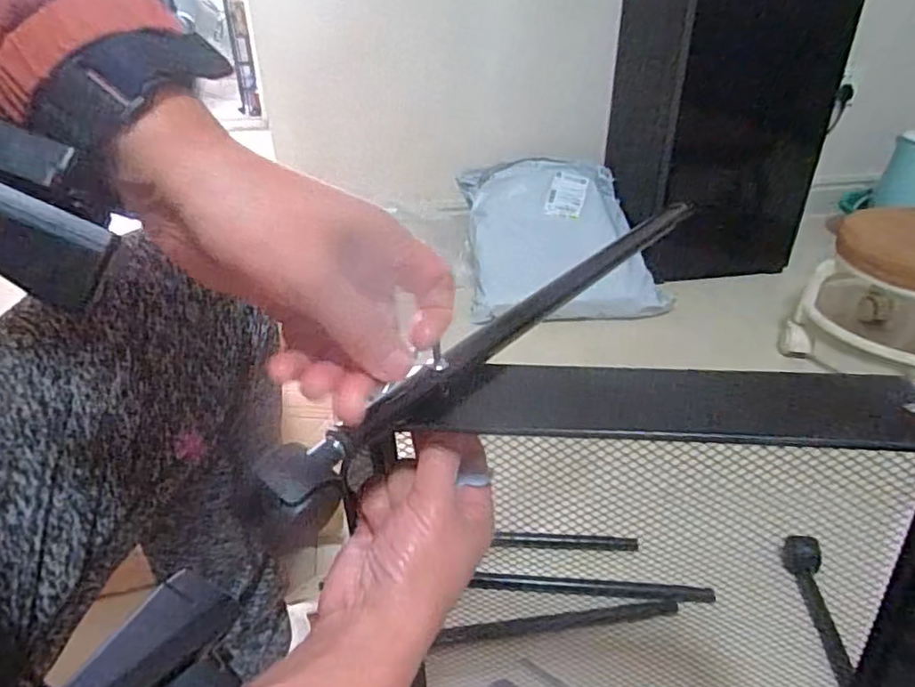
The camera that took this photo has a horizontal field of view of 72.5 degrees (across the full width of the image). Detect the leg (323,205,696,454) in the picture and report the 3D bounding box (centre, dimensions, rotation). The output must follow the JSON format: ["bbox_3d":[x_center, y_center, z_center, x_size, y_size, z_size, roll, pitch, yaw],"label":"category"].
[{"bbox_3d":[0.057,-0.027,0.366,0.011,0.017,0.329,21,38,34],"label":"leg"}]

